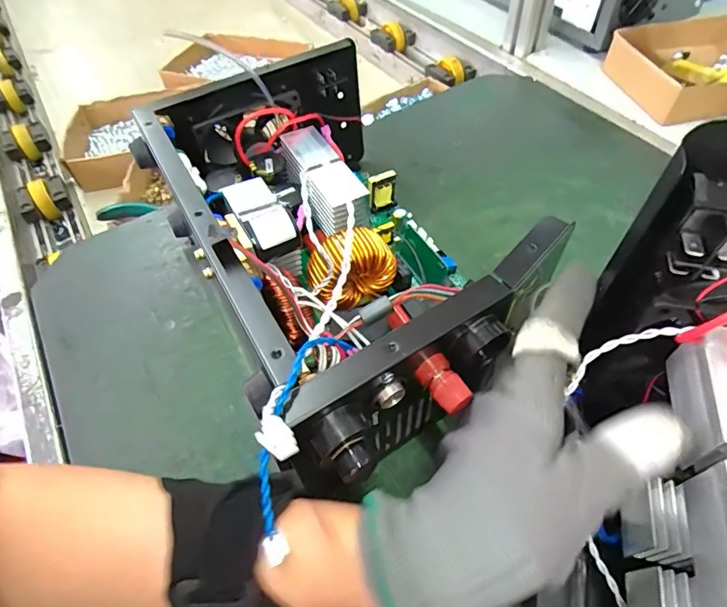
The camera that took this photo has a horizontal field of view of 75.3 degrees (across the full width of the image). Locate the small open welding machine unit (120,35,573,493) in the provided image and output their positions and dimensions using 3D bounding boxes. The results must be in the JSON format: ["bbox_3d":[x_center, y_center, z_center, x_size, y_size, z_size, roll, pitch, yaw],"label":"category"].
[{"bbox_3d":[-0.018,-0.051,0.338,0.197,0.154,0.310,-26,56,-15],"label":"small open welding machine unit"}]

